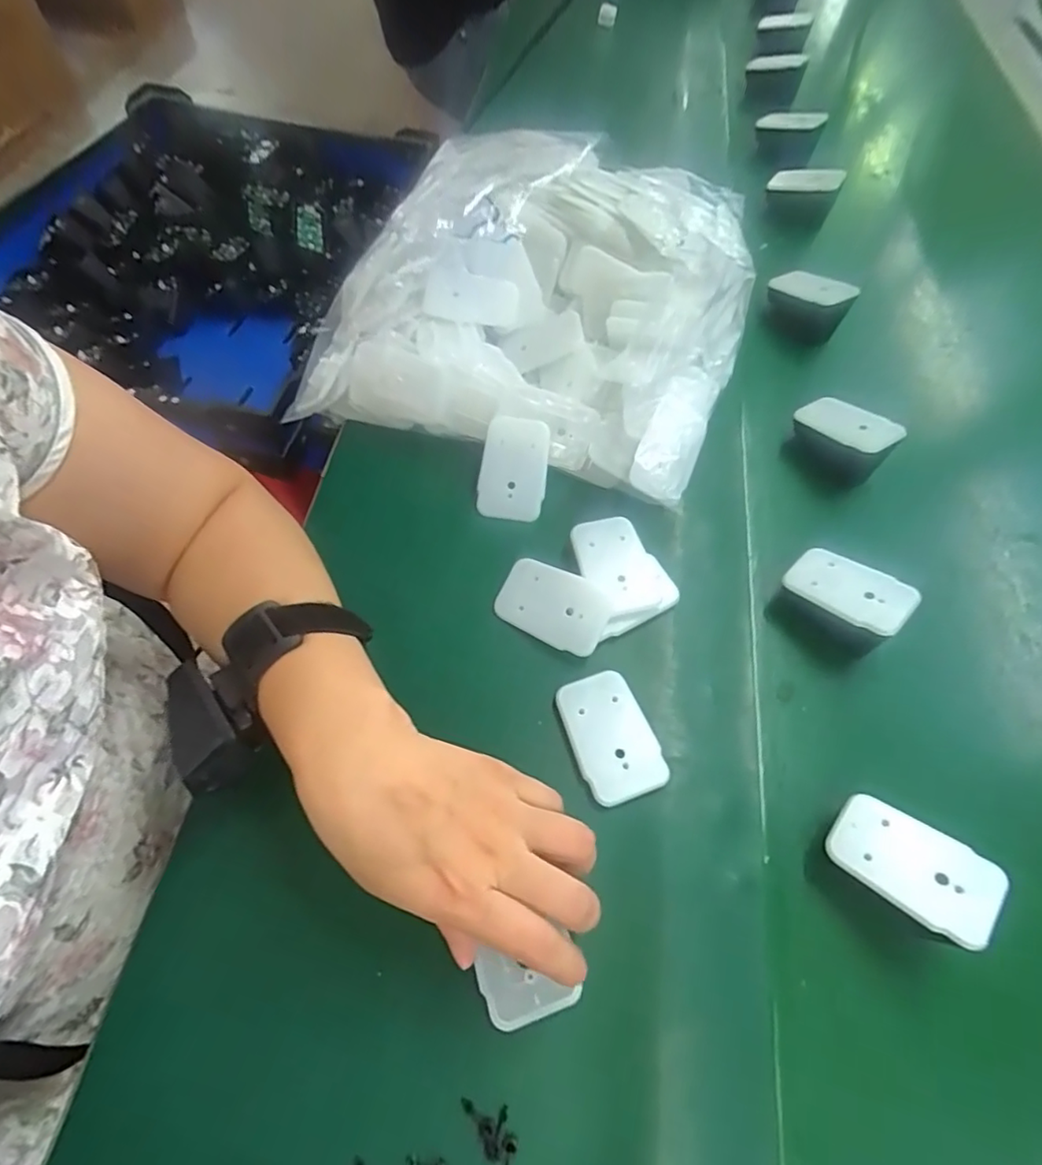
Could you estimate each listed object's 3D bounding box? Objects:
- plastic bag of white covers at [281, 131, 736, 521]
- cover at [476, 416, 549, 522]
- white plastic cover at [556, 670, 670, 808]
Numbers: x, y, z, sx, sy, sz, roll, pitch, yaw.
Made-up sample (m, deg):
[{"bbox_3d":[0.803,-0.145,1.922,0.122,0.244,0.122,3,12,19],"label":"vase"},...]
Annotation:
[{"bbox_3d":[0.016,-0.218,0.456,0.298,0.104,0.283,14,61,5],"label":"plastic bag of white covers"},{"bbox_3d":[-0.005,-0.077,0.402,0.044,0.005,0.068,11,96,3],"label":"cover"},{"bbox_3d":[0.048,0.084,0.327,0.042,0.006,0.070,-19,64,-12],"label":"white plastic cover"}]

